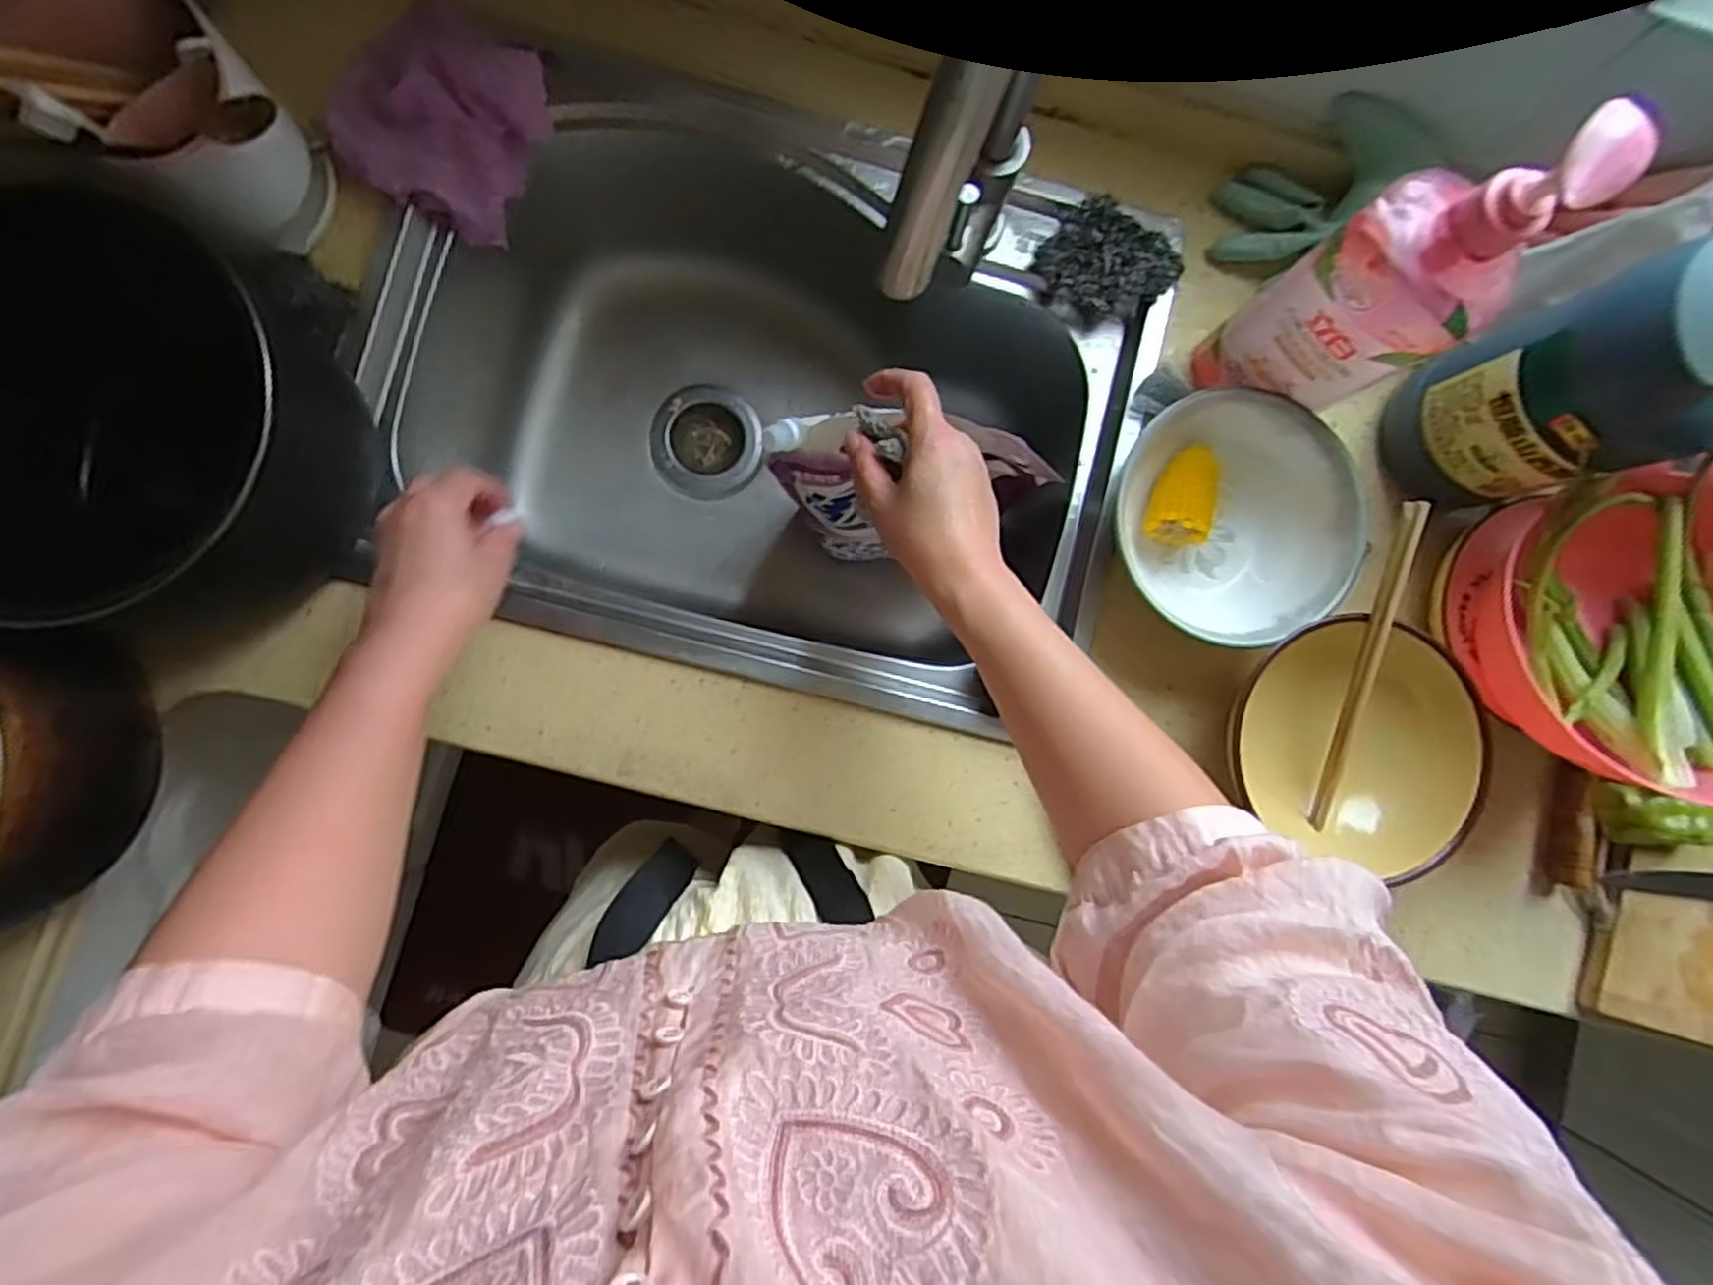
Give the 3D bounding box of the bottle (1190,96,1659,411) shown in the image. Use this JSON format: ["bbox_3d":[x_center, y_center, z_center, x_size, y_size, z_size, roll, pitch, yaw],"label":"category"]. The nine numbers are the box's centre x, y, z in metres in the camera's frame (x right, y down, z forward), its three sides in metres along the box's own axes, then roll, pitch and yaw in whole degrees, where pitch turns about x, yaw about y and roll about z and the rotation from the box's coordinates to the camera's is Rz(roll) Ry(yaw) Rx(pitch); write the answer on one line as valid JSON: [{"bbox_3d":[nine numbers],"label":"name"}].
[{"bbox_3d":[0.301,-0.203,0.437,0.064,0.248,0.090,-34,91,-4],"label":"bottle"}]

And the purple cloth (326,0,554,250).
[{"bbox_3d":[-0.295,-0.382,0.542,0.119,0.034,0.142,23,93,-26],"label":"purple cloth"}]

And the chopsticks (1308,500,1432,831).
[{"bbox_3d":[0.341,0.021,0.505,0.009,0.020,0.232,4,108,-4],"label":"chopsticks"}]

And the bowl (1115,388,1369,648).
[{"bbox_3d":[0.259,-0.086,0.530,0.155,0.060,0.170,-33,91,-4],"label":"bowl"}]

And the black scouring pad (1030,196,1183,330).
[{"bbox_3d":[0.186,-0.283,0.558,0.079,0.031,0.083,-36,91,-4],"label":"black scouring pad"}]

